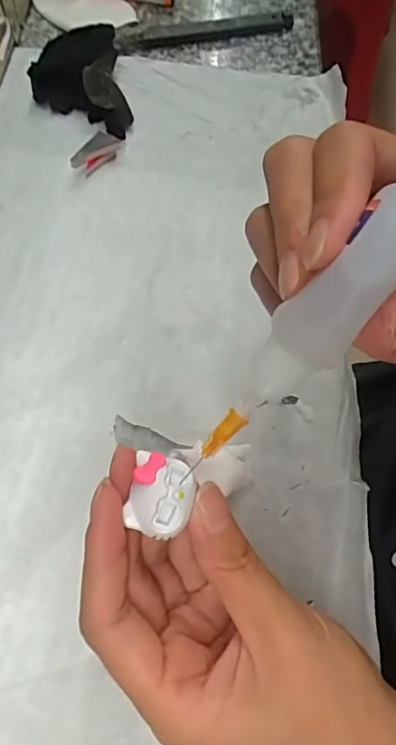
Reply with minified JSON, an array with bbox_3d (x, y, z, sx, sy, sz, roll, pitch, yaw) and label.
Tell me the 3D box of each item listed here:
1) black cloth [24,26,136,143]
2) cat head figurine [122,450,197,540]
[{"bbox_3d":[-0.080,-0.193,0.341,0.059,0.025,0.084,-12,66,-9],"label":"black cloth"},{"bbox_3d":[-0.011,0.037,0.160,0.019,0.007,0.024,11,65,2],"label":"cat head figurine"}]

